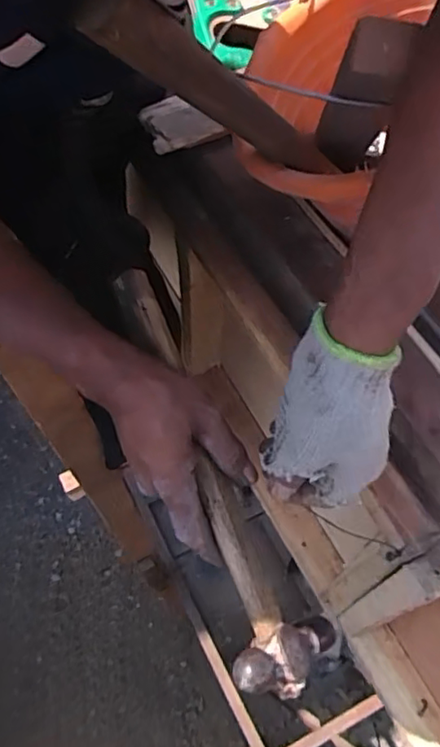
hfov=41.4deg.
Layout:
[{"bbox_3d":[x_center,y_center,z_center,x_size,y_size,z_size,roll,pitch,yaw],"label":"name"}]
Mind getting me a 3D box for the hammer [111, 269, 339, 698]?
[{"bbox_3d":[-0.011,0.061,0.437,0.071,0.056,0.332,-21,69,-10],"label":"hammer"}]

